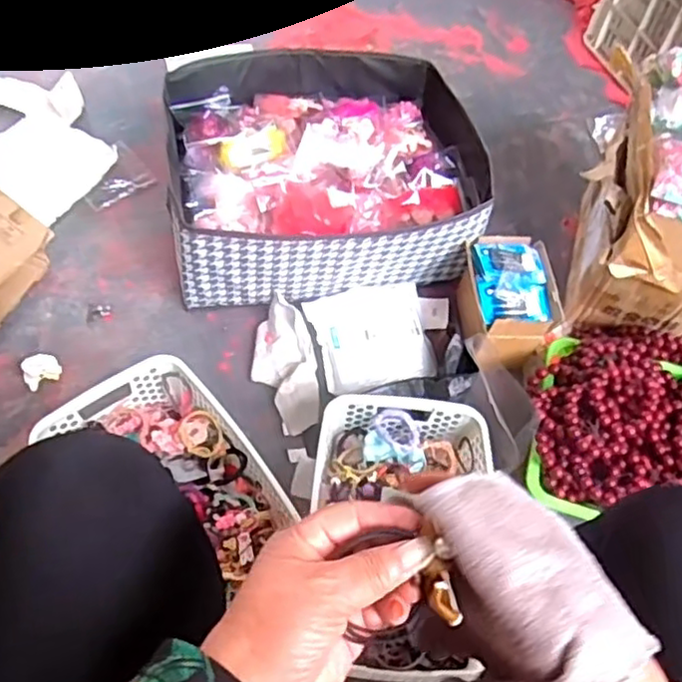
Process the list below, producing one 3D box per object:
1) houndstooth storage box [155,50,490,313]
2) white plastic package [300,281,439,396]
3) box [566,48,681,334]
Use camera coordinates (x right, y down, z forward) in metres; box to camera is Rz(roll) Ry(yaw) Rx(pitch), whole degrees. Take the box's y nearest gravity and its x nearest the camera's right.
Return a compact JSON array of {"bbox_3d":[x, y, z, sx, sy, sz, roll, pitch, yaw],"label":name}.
[{"bbox_3d":[-0.027,-0.232,0.975,0.408,0.174,0.364,-8,59,-8],"label":"houndstooth storage box"},{"bbox_3d":[0.047,-0.006,0.910,0.159,0.027,0.150,-12,58,-13],"label":"white plastic package"},{"bbox_3d":[0.426,-0.177,0.887,0.192,0.318,0.277,9,58,2],"label":"box"}]

